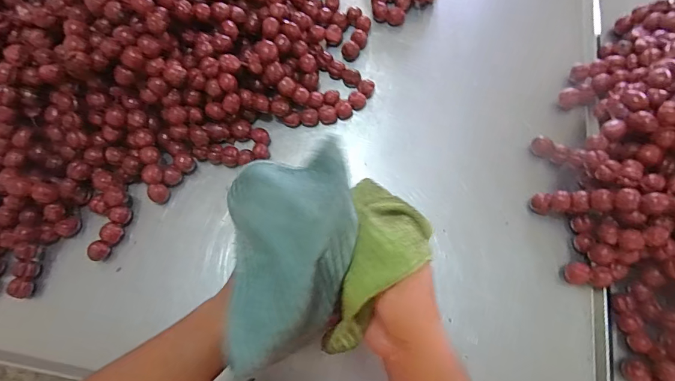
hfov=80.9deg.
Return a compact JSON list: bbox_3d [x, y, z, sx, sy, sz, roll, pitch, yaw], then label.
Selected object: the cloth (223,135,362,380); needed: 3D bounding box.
[{"bbox_3d":[-0.041,0.052,0.343,0.113,0.062,0.172,-7,71,-1],"label":"cloth"}]

